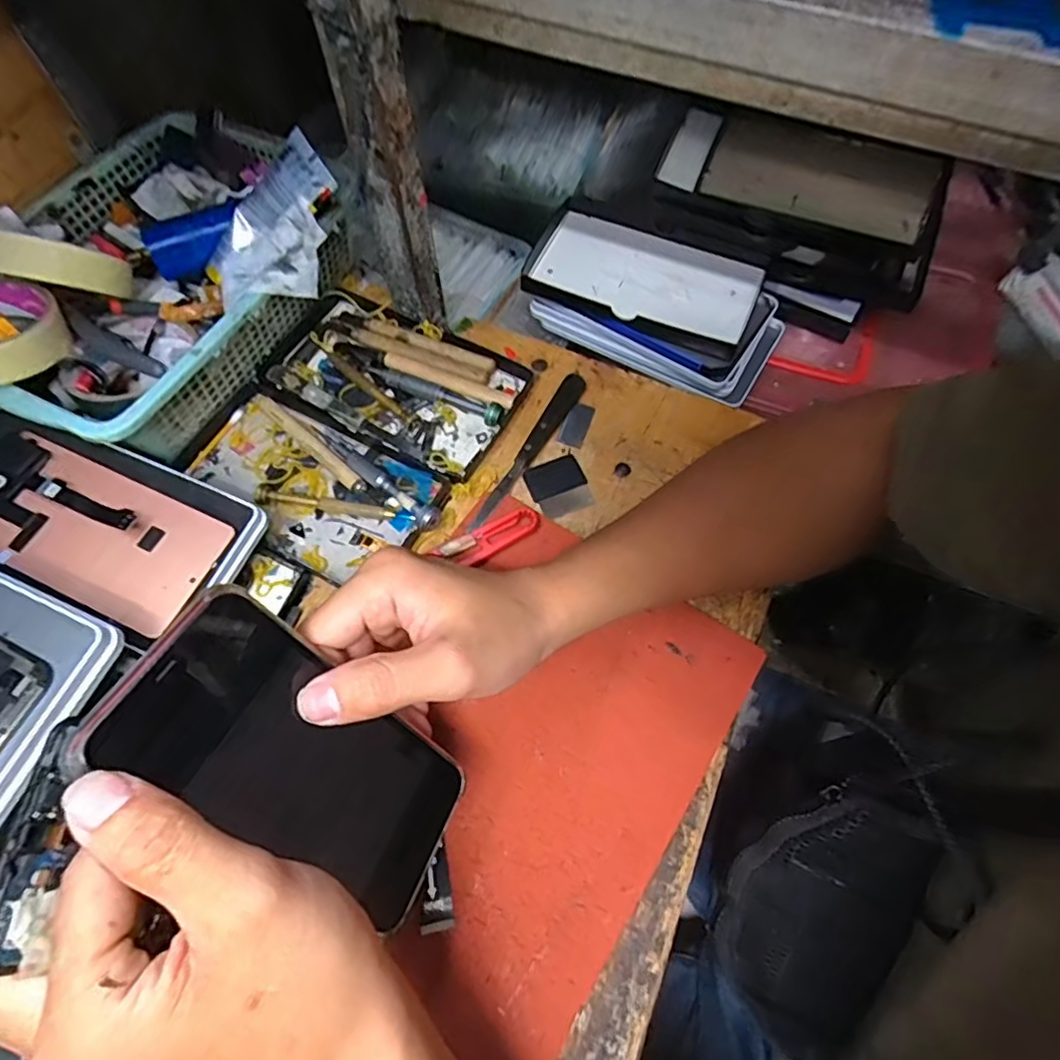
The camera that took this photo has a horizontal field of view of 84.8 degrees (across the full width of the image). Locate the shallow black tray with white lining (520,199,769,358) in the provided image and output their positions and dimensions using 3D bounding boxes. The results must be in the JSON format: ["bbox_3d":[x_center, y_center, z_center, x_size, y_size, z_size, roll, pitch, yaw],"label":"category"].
[{"bbox_3d":[0.089,-0.209,0.476,0.186,0.029,0.114,24,67,10],"label":"shallow black tray with white lining"}]

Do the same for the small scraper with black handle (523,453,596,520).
[{"bbox_3d":[0.021,-0.030,0.405,0.040,0.005,0.044,-24,68,-11],"label":"small scraper with black handle"}]

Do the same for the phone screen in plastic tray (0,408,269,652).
[{"bbox_3d":[-0.255,-0.008,0.336,0.174,0.019,0.094,25,67,8],"label":"phone screen in plastic tray"}]

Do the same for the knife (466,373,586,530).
[{"bbox_3d":[0.001,-0.057,0.407,0.015,0.012,0.143,28,68,11],"label":"knife"}]

